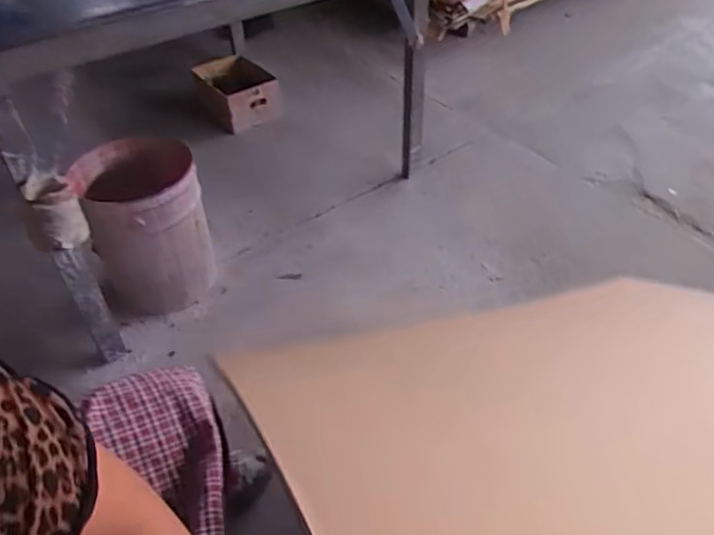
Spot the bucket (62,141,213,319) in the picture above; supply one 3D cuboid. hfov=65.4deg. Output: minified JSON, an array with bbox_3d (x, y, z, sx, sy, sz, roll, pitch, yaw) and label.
[{"bbox_3d":[-0.543,-0.092,1.464,0.296,0.424,0.296,0,43,0],"label":"bucket"}]

